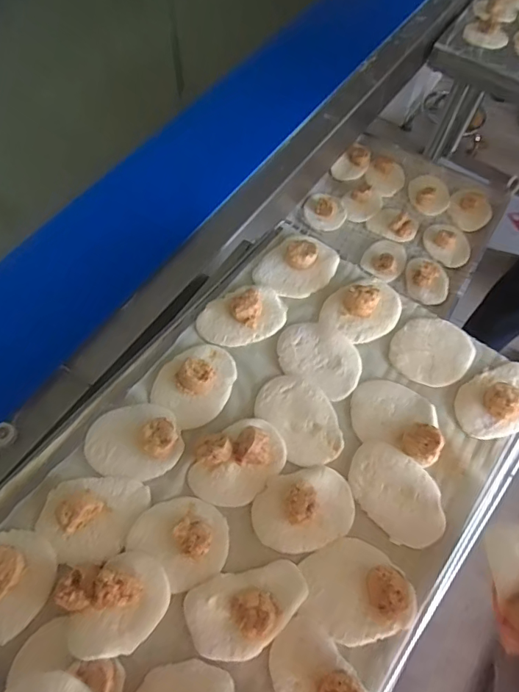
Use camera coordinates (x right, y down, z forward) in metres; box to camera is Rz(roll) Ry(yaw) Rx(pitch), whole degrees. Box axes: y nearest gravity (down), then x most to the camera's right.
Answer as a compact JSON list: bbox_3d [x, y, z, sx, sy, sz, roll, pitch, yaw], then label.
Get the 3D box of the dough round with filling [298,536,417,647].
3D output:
[{"bbox_3d":[0.093,0.236,0.431,0.098,0.031,0.090,1,65,-2],"label":"dough round with filling"}]

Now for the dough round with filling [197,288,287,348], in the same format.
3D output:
[{"bbox_3d":[-0.021,-0.042,0.560,0.110,0.031,0.071,-21,67,-12],"label":"dough round with filling"}]

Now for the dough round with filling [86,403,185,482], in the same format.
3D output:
[{"bbox_3d":[-0.136,0.099,0.483,0.101,0.025,0.080,7,65,1],"label":"dough round with filling"}]

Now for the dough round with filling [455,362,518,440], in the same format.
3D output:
[{"bbox_3d":[0.288,0.060,0.525,0.122,0.036,0.076,-21,67,-12],"label":"dough round with filling"}]

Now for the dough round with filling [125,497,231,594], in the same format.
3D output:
[{"bbox_3d":[-0.077,0.191,0.449,0.092,0.022,0.080,39,69,15],"label":"dough round with filling"}]

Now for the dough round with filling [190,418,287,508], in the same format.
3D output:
[{"bbox_3d":[-0.021,0.121,0.478,0.103,0.036,0.075,-33,70,-16],"label":"dough round with filling"}]

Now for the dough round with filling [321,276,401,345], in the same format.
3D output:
[{"bbox_3d":[0.134,-0.053,0.572,0.087,0.031,0.097,29,67,11],"label":"dough round with filling"}]

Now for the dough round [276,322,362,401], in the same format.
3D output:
[{"bbox_3d":[0.074,0.013,0.550,0.104,0.007,0.078,29,67,11],"label":"dough round"}]

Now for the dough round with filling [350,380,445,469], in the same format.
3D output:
[{"bbox_3d":[0.157,0.078,0.508,0.101,0.029,0.081,23,66,8],"label":"dough round with filling"}]

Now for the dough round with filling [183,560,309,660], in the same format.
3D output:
[{"bbox_3d":[-0.011,0.250,0.423,0.114,0.022,0.069,-9,65,-7],"label":"dough round with filling"}]

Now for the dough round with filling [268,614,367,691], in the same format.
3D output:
[{"bbox_3d":[0.056,0.307,0.396,0.065,0.028,0.114,-35,71,-17],"label":"dough round with filling"}]

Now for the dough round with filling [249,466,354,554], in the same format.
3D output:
[{"bbox_3d":[0.047,0.168,0.466,0.103,0.025,0.078,-11,66,-8],"label":"dough round with filling"}]

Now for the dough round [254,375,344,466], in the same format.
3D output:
[{"bbox_3d":[0.048,0.082,0.515,0.076,0.007,0.109,-33,70,-16],"label":"dough round"}]

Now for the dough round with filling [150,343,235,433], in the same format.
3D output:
[{"bbox_3d":[-0.073,0.038,0.522,0.084,0.034,0.099,37,69,14],"label":"dough round with filling"}]

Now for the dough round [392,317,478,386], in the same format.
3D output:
[{"bbox_3d":[0.213,0.006,0.559,0.092,0.009,0.088,1,65,-2],"label":"dough round"}]

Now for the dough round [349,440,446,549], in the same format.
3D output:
[{"bbox_3d":[0.147,0.158,0.483,0.076,0.011,0.114,-37,72,-18],"label":"dough round"}]

